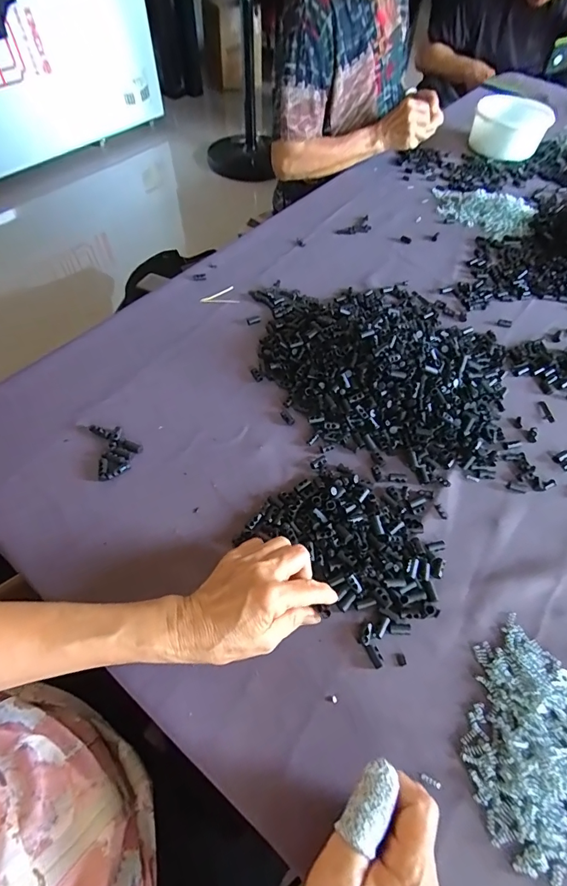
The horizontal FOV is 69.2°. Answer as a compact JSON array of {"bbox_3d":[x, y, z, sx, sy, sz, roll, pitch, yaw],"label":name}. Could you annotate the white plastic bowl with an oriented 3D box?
[{"bbox_3d":[0.513,-0.715,0.936,0.155,0.073,0.145,24,57,14],"label":"white plastic bowl"}]

